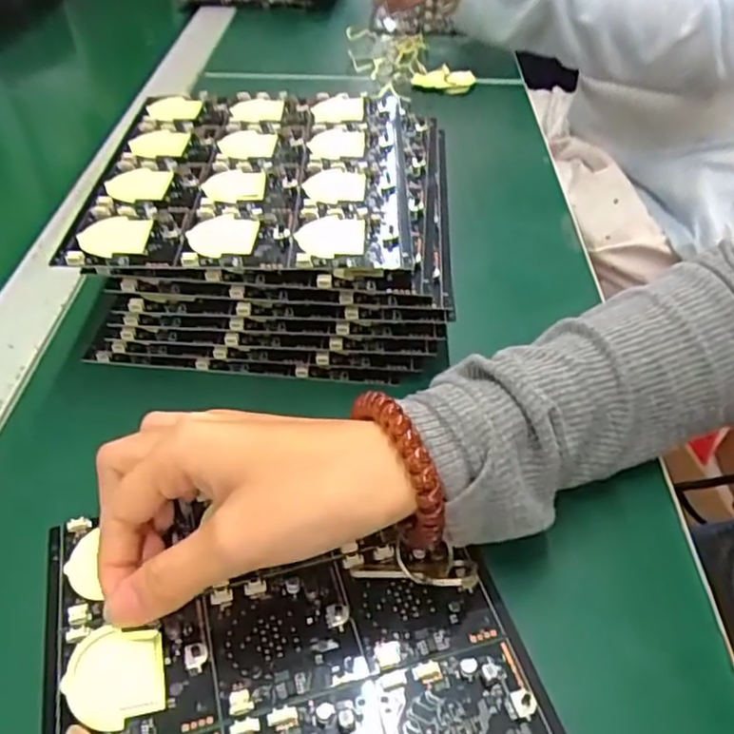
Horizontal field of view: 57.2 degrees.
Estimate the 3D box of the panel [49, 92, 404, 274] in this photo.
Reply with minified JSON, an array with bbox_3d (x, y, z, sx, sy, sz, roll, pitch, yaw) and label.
[{"bbox_3d":[-0.061,-0.106,0.361,0.153,0.012,0.180,1,43,-1],"label":"panel"}]

